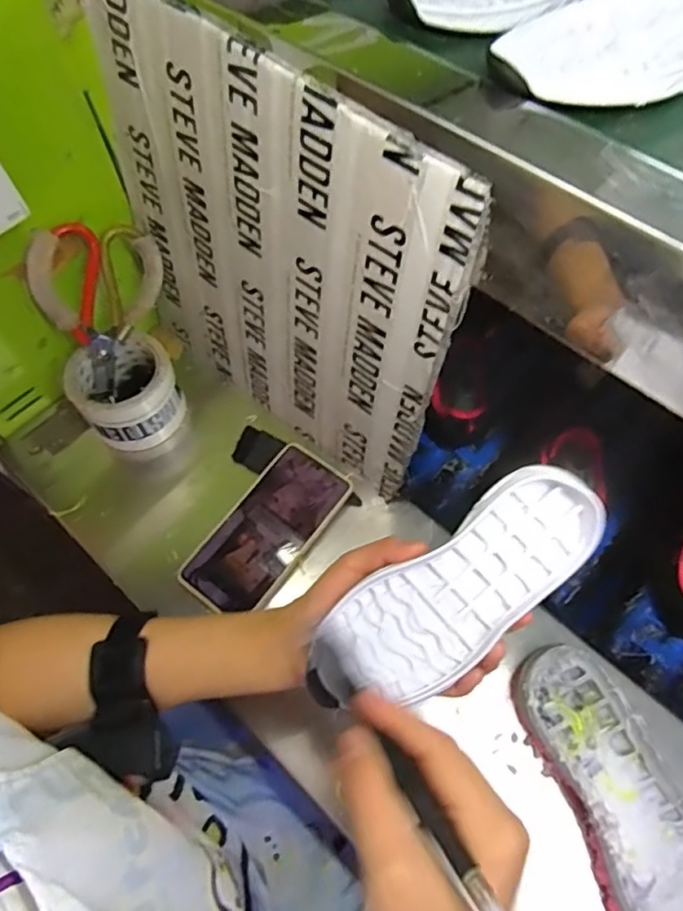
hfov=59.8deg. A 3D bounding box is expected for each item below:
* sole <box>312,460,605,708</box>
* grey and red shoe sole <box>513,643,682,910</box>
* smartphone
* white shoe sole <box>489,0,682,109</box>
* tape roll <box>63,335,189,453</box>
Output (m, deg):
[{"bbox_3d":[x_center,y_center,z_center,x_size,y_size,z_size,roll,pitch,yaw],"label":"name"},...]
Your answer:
[{"bbox_3d":[0.068,0.085,0.362,0.198,0.032,0.071,-38,67,4],"label":"sole"},{"bbox_3d":[0.212,0.259,0.430,0.084,0.041,0.246,-18,60,-14],"label":"grey and red shoe sole"},{"bbox_3d":[-0.066,0.067,0.543,0.082,0.014,0.164,33,62,17],"label":"smartphone"},{"bbox_3d":[0.181,-0.231,0.320,0.196,0.029,0.084,-18,64,-6],"label":"white shoe sole"},{"bbox_3d":[-0.210,-0.063,0.590,0.094,0.074,0.086,1,57,-2],"label":"tape roll"}]

